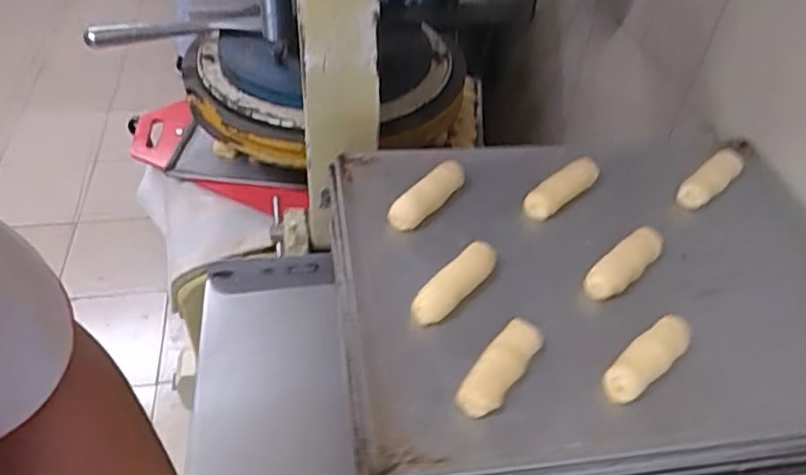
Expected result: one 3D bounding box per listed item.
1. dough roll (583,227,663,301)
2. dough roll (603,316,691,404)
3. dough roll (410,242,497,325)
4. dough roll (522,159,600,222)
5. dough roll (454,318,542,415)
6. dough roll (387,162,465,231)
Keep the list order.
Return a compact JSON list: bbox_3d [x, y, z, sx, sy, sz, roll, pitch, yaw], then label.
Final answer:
[{"bbox_3d":[0.193,0.022,0.550,0.096,0.017,0.027,-32,55,-32],"label":"dough roll"},{"bbox_3d":[0.188,0.090,0.483,0.096,0.018,0.027,-29,54,-30],"label":"dough roll"},{"bbox_3d":[0.044,0.036,0.517,0.024,0.021,0.095,33,51,25],"label":"dough roll"},{"bbox_3d":[0.154,-0.048,0.610,0.099,0.023,0.021,-31,55,-31],"label":"dough roll"},{"bbox_3d":[0.072,0.095,0.466,0.028,0.024,0.084,30,49,23],"label":"dough roll"},{"bbox_3d":[0.023,-0.039,0.580,0.024,0.023,0.091,32,50,24],"label":"dough roll"}]

